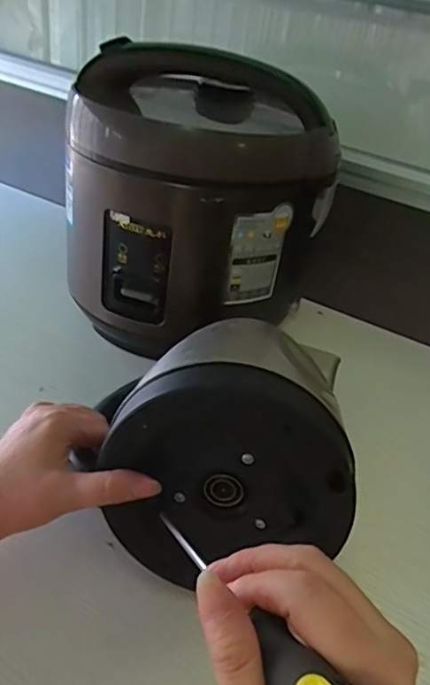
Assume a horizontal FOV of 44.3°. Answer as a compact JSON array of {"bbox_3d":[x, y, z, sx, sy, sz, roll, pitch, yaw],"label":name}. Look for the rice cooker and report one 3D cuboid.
[{"bbox_3d":[-0.034,-0.131,0.532,0.229,0.229,0.208,-9,38,-25],"label":"rice cooker"}]

